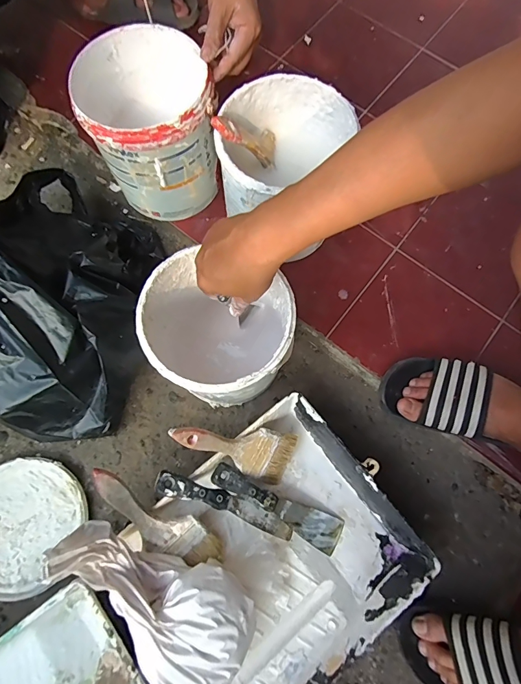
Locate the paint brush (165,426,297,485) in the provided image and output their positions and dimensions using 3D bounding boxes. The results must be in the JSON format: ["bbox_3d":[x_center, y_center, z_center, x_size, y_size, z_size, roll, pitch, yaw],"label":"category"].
[{"bbox_3d":[-0.030,0.140,0.507,0.192,0.025,0.070,27,72,-35],"label":"paint brush"}]

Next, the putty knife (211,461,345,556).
[{"bbox_3d":[0.026,0.227,0.528,0.205,0.011,0.046,33,77,-11],"label":"putty knife"}]

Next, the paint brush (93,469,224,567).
[{"bbox_3d":[-0.129,0.226,0.480,0.194,0.012,0.048,40,78,-14],"label":"paint brush"}]

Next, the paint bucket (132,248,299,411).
[{"bbox_3d":[-0.058,-0.004,0.527,0.196,0.187,0.161,17,75,6],"label":"paint bucket"}]

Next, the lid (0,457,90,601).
[{"bbox_3d":[-0.345,0.256,0.540,0.163,0.011,0.179,25,76,8],"label":"lid"}]

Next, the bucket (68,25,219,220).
[{"bbox_3d":[-0.154,-0.312,0.568,0.167,0.178,0.176,0,74,-1],"label":"bucket"}]

